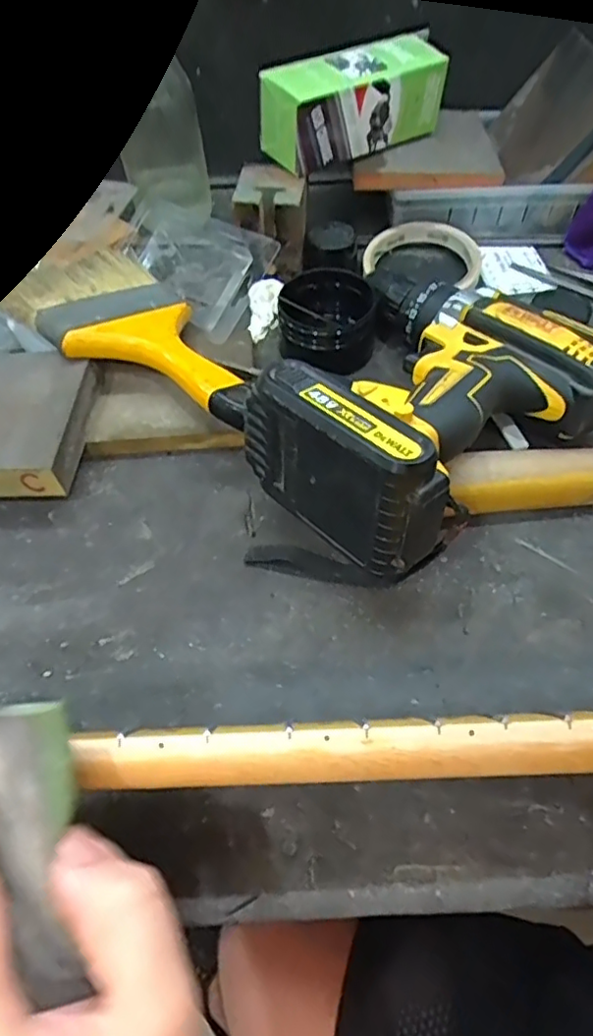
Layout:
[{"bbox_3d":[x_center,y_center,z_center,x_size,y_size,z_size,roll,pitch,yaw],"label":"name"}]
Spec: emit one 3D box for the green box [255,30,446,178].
[{"bbox_3d":[0.044,-0.313,0.458,0.142,0.058,0.053,-24,58,-15],"label":"green box"}]

